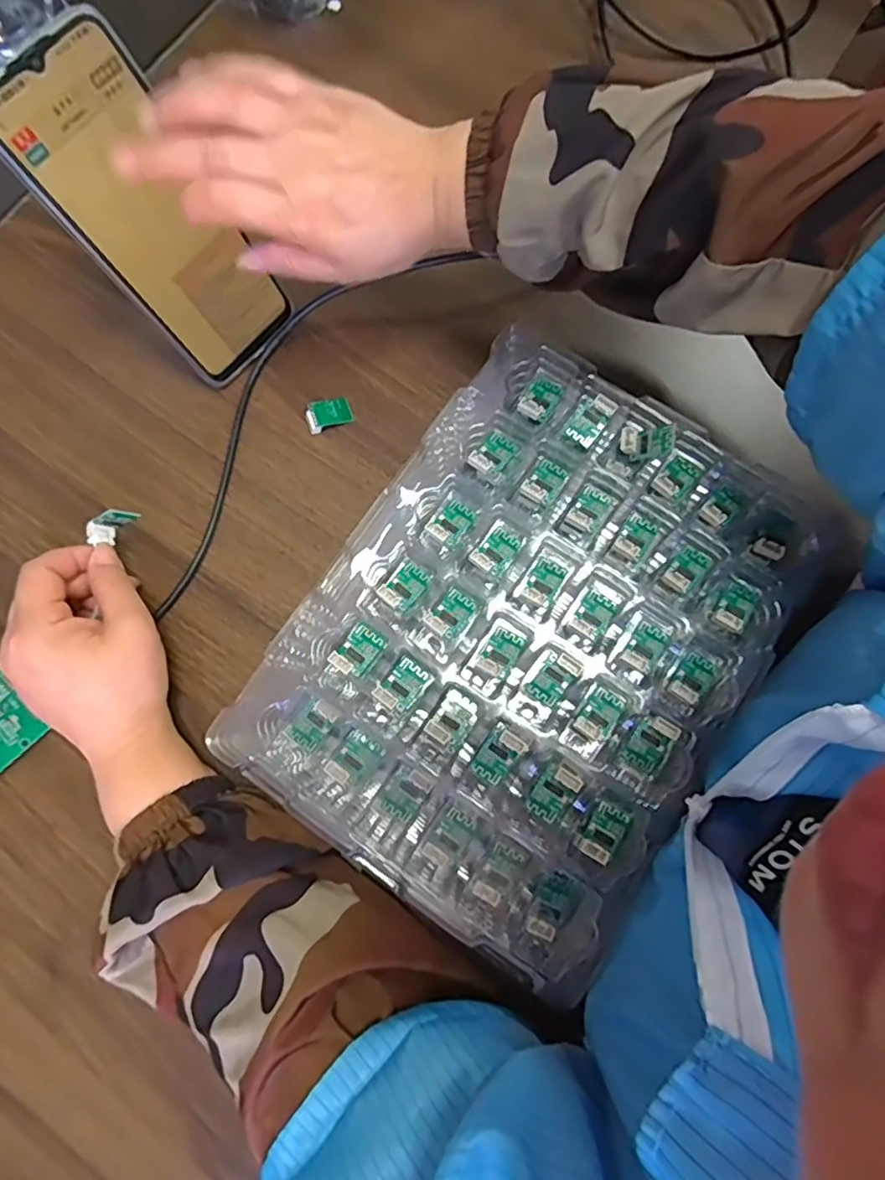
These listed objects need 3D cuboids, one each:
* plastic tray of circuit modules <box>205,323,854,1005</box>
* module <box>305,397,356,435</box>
[{"bbox_3d":[0.047,0.025,0.322,0.208,0.054,0.276,34,79,7],"label":"plastic tray of circuit modules"},{"bbox_3d":[-0.072,-0.112,0.377,0.029,0.008,0.018,-20,78,-5],"label":"module"}]

